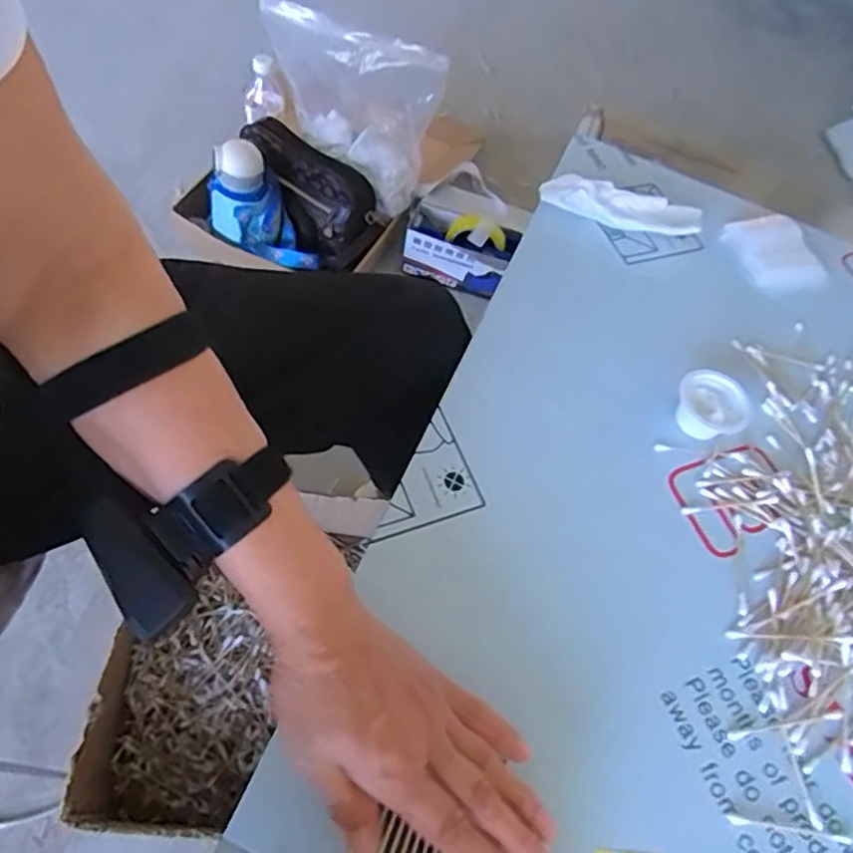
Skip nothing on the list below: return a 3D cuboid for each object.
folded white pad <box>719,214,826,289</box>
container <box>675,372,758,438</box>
[{"bbox_3d":[0.327,-0.166,0.598,0.077,0.017,0.080,-11,62,-16],"label":"folded white pad"},{"bbox_3d":[0.218,-0.014,0.484,0.049,0.031,0.046,5,59,-8],"label":"container"}]

